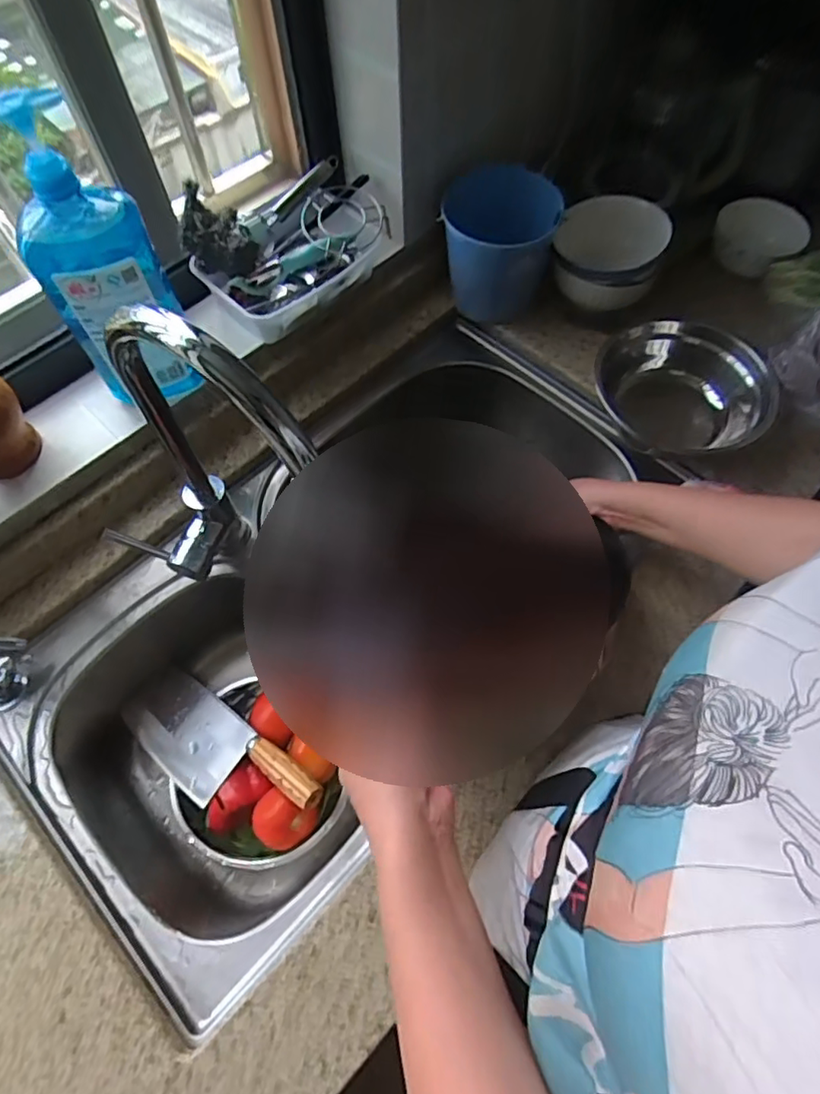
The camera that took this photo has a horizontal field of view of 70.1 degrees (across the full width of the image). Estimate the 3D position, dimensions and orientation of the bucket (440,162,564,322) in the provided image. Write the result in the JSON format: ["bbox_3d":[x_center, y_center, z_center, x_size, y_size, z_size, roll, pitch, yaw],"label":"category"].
[{"bbox_3d":[0.116,-0.409,0.793,0.152,0.149,0.172,10,63,5],"label":"bucket"}]

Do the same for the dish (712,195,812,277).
[{"bbox_3d":[0.521,-0.456,0.863,0.121,0.046,0.117,0,63,0],"label":"dish"}]

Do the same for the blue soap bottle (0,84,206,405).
[{"bbox_3d":[-0.289,-0.265,0.543,0.096,0.241,0.078,-9,63,-5],"label":"blue soap bottle"}]

